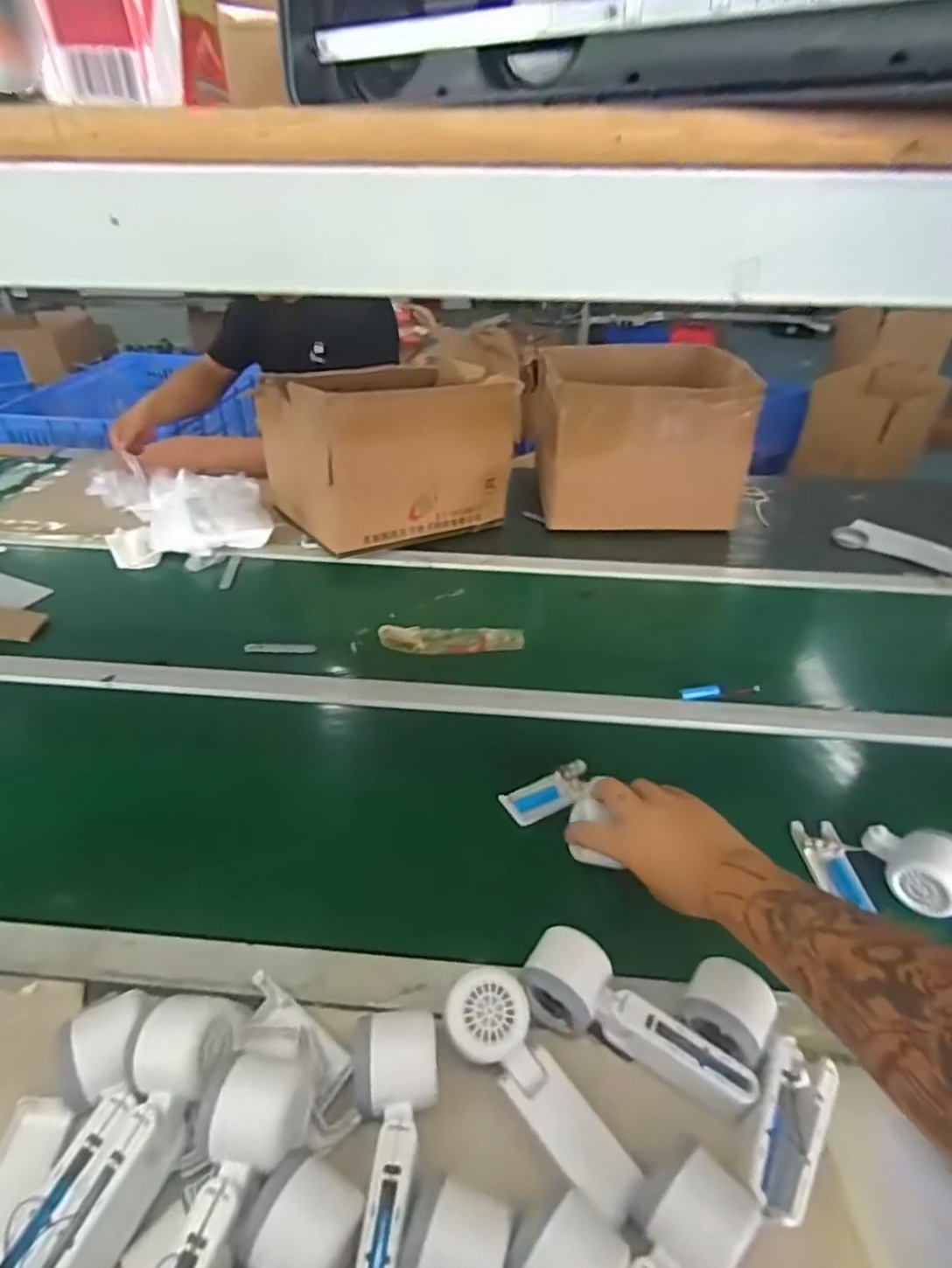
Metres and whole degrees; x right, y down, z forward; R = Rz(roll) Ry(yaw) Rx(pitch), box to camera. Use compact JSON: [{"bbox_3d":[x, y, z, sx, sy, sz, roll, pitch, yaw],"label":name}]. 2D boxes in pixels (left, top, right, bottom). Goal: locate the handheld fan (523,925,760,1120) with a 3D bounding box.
[{"bbox_3d":[0.114,0.284,0.473,0.166,0.049,0.054,20,40,25],"label":"handheld fan"}]

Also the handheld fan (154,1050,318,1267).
[{"bbox_3d":[-0.145,0.330,0.371,0.063,0.068,0.173,4,35,5],"label":"handheld fan"}]

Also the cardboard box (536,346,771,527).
[{"bbox_3d":[0.288,-0.358,1.153,0.341,0.264,0.239,2,35,2],"label":"cardboard box"}]

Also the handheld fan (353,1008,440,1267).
[{"bbox_3d":[-0.048,0.325,0.402,0.055,0.045,0.157,-3,35,-6],"label":"handheld fan"}]

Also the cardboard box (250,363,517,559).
[{"bbox_3d":[-0.148,-0.311,1.120,0.347,0.263,0.253,-21,41,-28],"label":"cardboard box"}]

